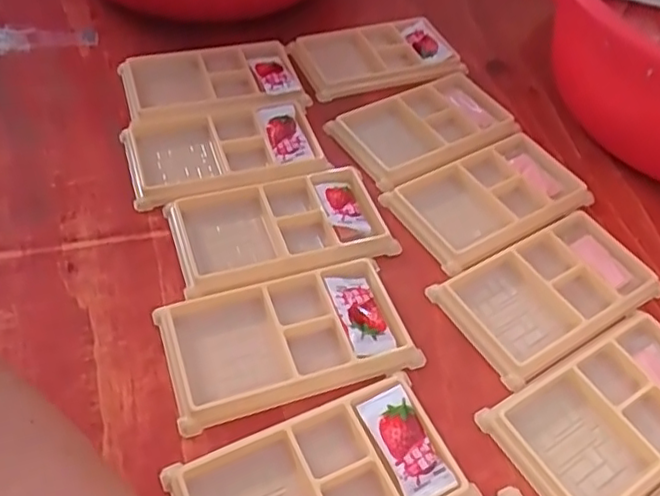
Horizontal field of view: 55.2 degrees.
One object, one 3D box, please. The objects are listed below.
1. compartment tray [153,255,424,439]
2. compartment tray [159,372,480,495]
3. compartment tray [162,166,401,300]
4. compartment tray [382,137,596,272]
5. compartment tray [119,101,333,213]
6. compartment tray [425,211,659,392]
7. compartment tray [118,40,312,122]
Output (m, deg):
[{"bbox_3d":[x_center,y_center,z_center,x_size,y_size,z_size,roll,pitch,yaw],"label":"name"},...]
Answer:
[{"bbox_3d":[-0.025,0.050,0.359,0.132,0.010,0.074,-13,53,-15],"label":"compartment tray"},{"bbox_3d":[-0.003,0.116,0.308,0.134,0.013,0.077,-18,55,-18],"label":"compartment tray"},{"bbox_3d":[-0.032,-0.015,0.411,0.135,0.012,0.078,-12,53,-15],"label":"compartment tray"},{"bbox_3d":[0.117,-0.037,0.447,0.136,0.009,0.079,-24,57,-23],"label":"compartment tray"},{"bbox_3d":[-0.076,-0.071,0.454,0.134,0.013,0.081,-13,53,-15],"label":"compartment tray"},{"bbox_3d":[0.140,0.027,0.400,0.135,0.010,0.076,-25,57,-23],"label":"compartment tray"},{"bbox_3d":[-0.093,-0.133,0.504,0.138,0.017,0.073,-9,52,-12],"label":"compartment tray"}]

